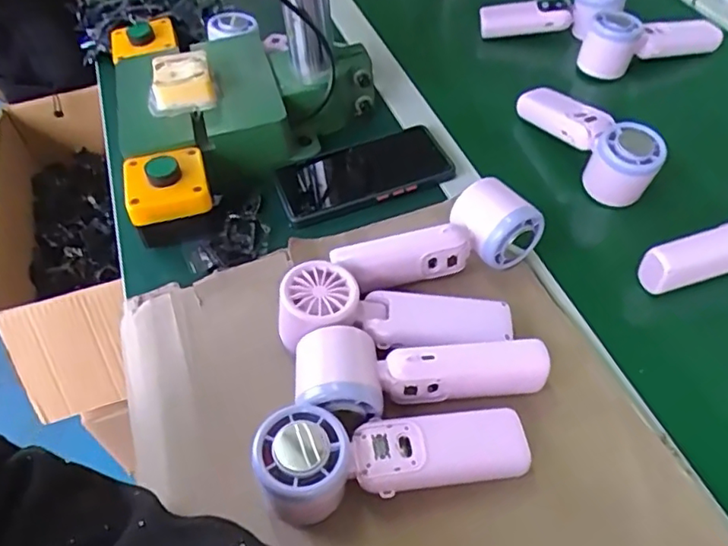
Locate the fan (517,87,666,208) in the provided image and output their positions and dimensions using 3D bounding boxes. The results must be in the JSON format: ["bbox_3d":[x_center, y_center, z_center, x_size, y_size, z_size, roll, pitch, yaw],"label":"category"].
[{"bbox_3d":[0.209,-0.134,0.554,0.052,0.052,0.165,-22,52,-13],"label":"fan"}]

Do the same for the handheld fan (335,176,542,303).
[{"bbox_3d":[0.058,-0.019,0.460,0.155,0.059,0.053,-22,52,-13],"label":"handheld fan"}]

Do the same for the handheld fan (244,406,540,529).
[{"bbox_3d":[0.018,0.105,0.358,0.163,0.047,0.058,-12,51,-5],"label":"handheld fan"}]

